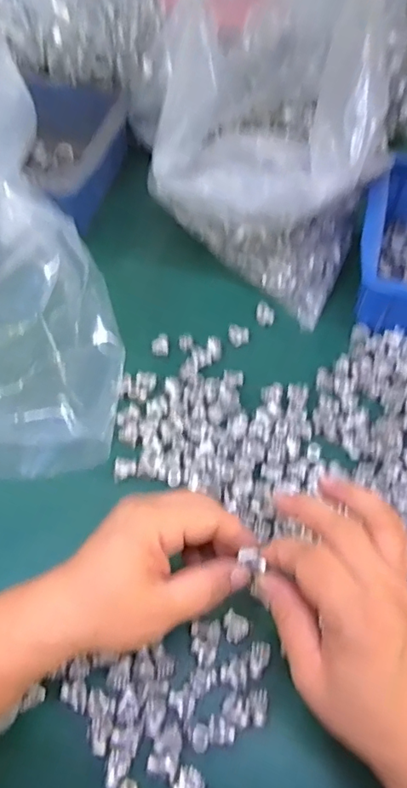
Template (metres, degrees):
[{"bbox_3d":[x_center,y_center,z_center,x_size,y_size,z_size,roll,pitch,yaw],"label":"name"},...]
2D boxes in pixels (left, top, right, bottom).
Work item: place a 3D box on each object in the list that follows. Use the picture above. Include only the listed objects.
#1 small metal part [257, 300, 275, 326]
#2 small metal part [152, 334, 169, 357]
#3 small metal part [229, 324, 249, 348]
[{"bbox_3d":[0.056,-0.072,0.465,0.016,0.009,0.020,7,59,4],"label":"small metal part"},{"bbox_3d":[-0.038,-0.042,0.448,0.015,0.008,0.021,-2,59,-2],"label":"small metal part"},{"bbox_3d":[0.031,-0.051,0.452,0.018,0.010,0.016,7,59,4],"label":"small metal part"}]

